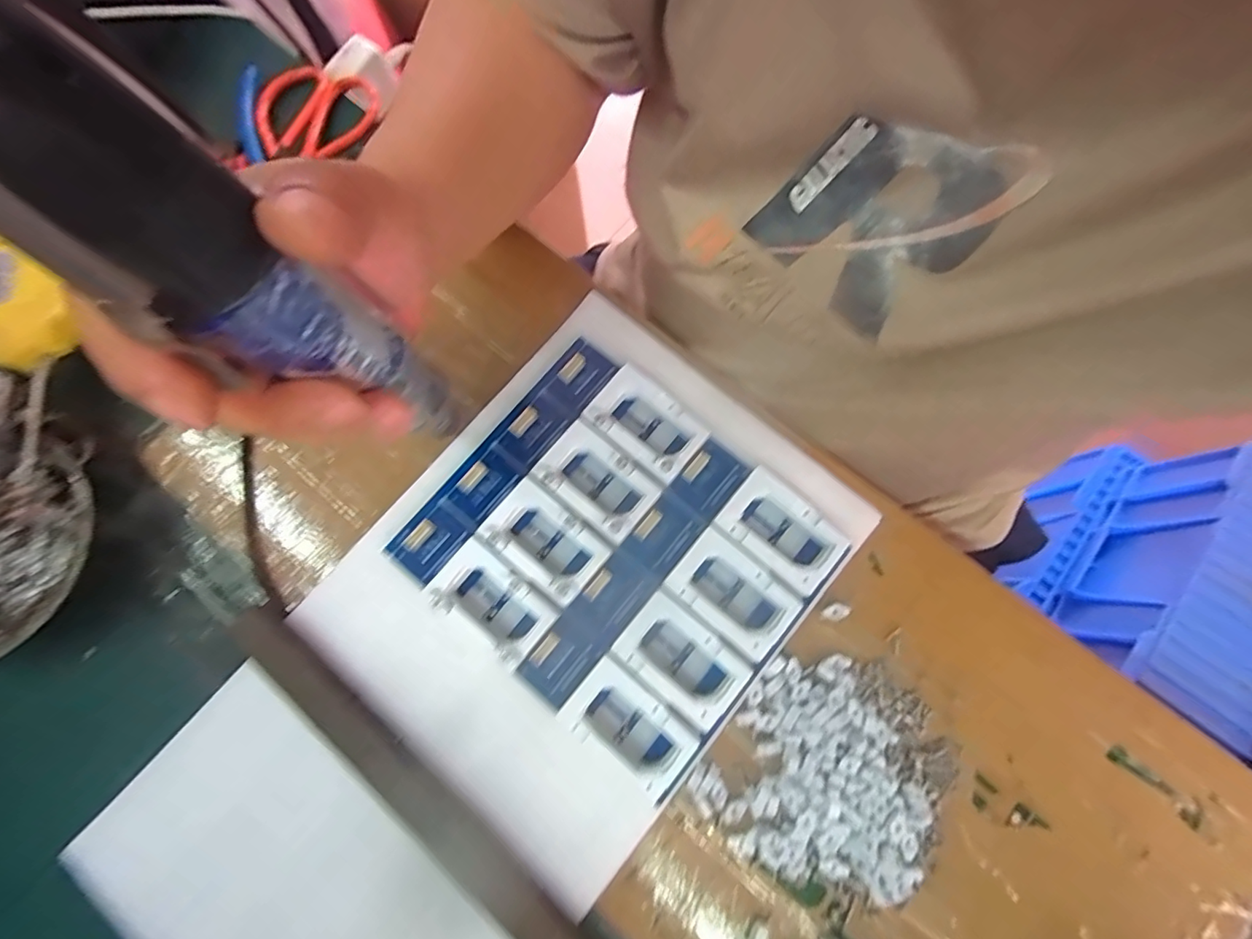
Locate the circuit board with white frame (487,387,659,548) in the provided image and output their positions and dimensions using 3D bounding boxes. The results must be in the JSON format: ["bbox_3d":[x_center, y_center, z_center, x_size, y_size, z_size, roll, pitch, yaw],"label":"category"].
[{"bbox_3d":[-0.029,-0.005,0.290,0.095,0.018,0.040,41,81,9],"label":"circuit board with white frame"}]

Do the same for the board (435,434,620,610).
[{"bbox_3d":[-0.055,0.026,0.283,0.095,0.018,0.041,38,81,9],"label":"board"}]

